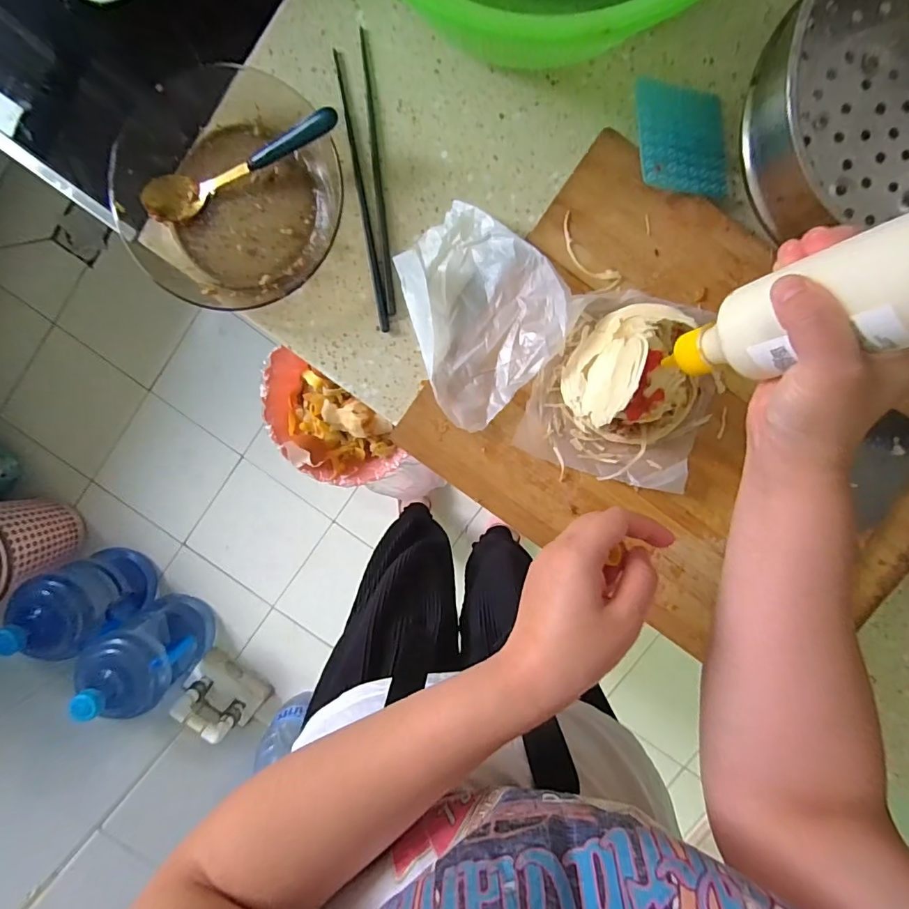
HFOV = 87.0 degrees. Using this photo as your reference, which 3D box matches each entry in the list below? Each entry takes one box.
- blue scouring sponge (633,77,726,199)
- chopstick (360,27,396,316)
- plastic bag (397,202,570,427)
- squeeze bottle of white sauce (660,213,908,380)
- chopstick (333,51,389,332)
[{"bbox_3d":[0.190,-0.260,0.396,0.088,0.005,0.087,-5,90,-20],"label":"blue scouring sponge"},{"bbox_3d":[-0.067,-0.243,0.420,0.009,0.006,0.234,-4,97,2],"label":"chopstick"},{"bbox_3d":[0.026,-0.120,0.404,0.122,0.032,0.172,-18,96,3],"label":"plastic bag"},{"bbox_3d":[0.194,-0.077,0.270,0.053,0.158,0.057,-33,95,-20],"label":"squeeze bottle of white sauce"},{"bbox_3d":[-0.081,-0.230,0.424,0.009,0.005,0.237,-9,96,2],"label":"chopstick"}]

